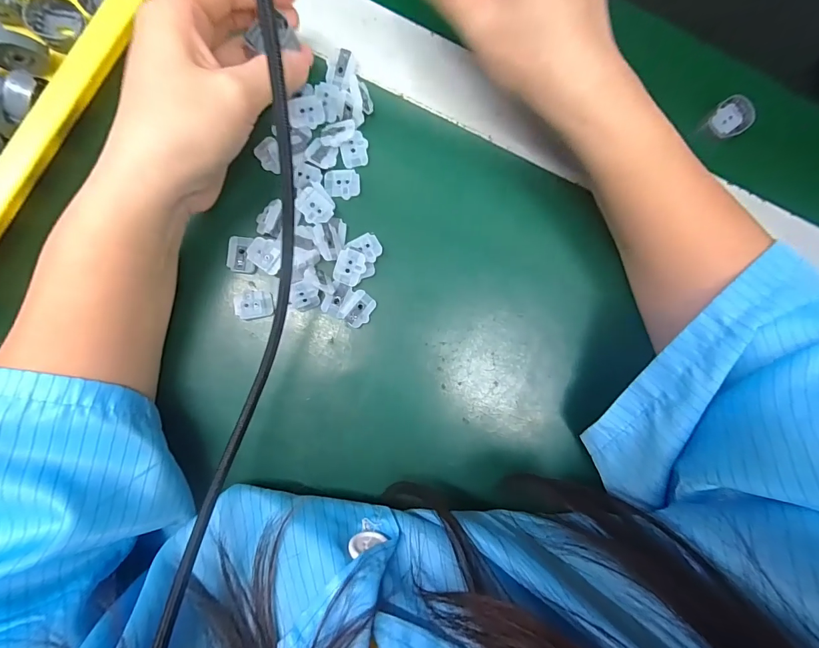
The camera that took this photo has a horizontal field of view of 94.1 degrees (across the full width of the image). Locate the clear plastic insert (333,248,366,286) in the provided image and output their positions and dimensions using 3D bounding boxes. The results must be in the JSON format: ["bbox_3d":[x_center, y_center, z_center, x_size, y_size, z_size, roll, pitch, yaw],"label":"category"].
[{"bbox_3d":[-0.035,-0.034,0.228,0.017,0.006,0.019,19,86,-3],"label":"clear plastic insert"}]

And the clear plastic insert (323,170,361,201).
[{"bbox_3d":[-0.041,-0.087,0.236,0.022,0.004,0.017,-2,87,-5],"label":"clear plastic insert"}]

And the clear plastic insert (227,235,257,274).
[{"bbox_3d":[-0.100,-0.041,0.228,0.017,0.006,0.023,1,87,-4],"label":"clear plastic insert"}]

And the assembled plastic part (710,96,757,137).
[{"bbox_3d":[0.229,-0.147,0.270,0.026,0.011,0.025,0,87,-5],"label":"assembled plastic part"}]

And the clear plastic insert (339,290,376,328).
[{"bbox_3d":[-0.031,-0.009,0.233,0.016,0.005,0.021,40,85,-2],"label":"clear plastic insert"}]

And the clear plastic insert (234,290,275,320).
[{"bbox_3d":[-0.093,-0.011,0.229,0.020,0.006,0.017,-4,88,-5],"label":"clear plastic insert"}]

